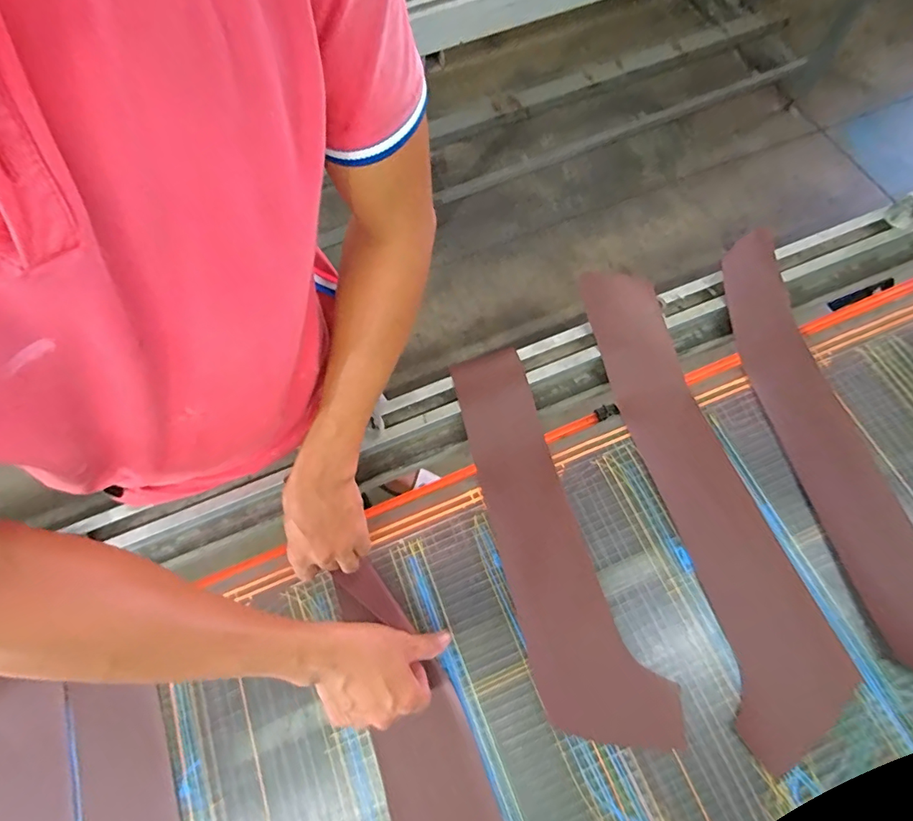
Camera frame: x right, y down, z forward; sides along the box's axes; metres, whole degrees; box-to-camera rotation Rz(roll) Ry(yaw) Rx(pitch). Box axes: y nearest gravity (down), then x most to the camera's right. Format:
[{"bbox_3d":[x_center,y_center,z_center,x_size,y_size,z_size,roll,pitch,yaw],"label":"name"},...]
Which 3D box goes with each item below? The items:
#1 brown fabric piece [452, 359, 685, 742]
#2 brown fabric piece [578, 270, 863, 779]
[{"bbox_3d":[0.094,0.146,0.559,0.124,0.021,0.451,-23,73,-2],"label":"brown fabric piece"},{"bbox_3d":[0.286,0.079,0.542,0.122,0.090,0.537,-14,69,-4],"label":"brown fabric piece"}]

